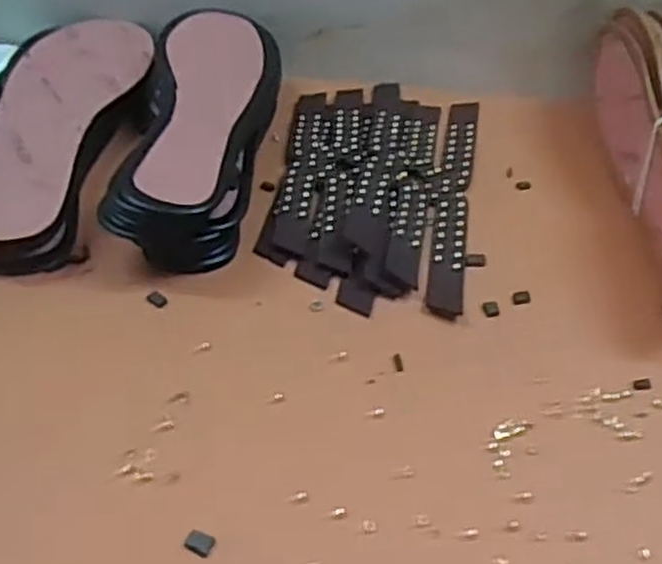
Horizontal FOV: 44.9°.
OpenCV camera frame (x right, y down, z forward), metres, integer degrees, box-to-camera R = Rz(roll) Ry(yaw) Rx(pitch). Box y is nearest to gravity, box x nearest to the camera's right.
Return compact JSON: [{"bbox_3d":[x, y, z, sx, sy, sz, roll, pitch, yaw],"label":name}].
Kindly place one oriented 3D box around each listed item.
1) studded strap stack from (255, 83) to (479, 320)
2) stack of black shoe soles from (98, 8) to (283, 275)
[{"bbox_3d":[0.028,-0.066,0.491,0.116,0.014,0.218,10,42,4],"label":"studded strap stack"},{"bbox_3d":[-0.077,-0.092,0.476,0.074,0.052,0.222,6,42,0],"label":"stack of black shoe soles"}]

